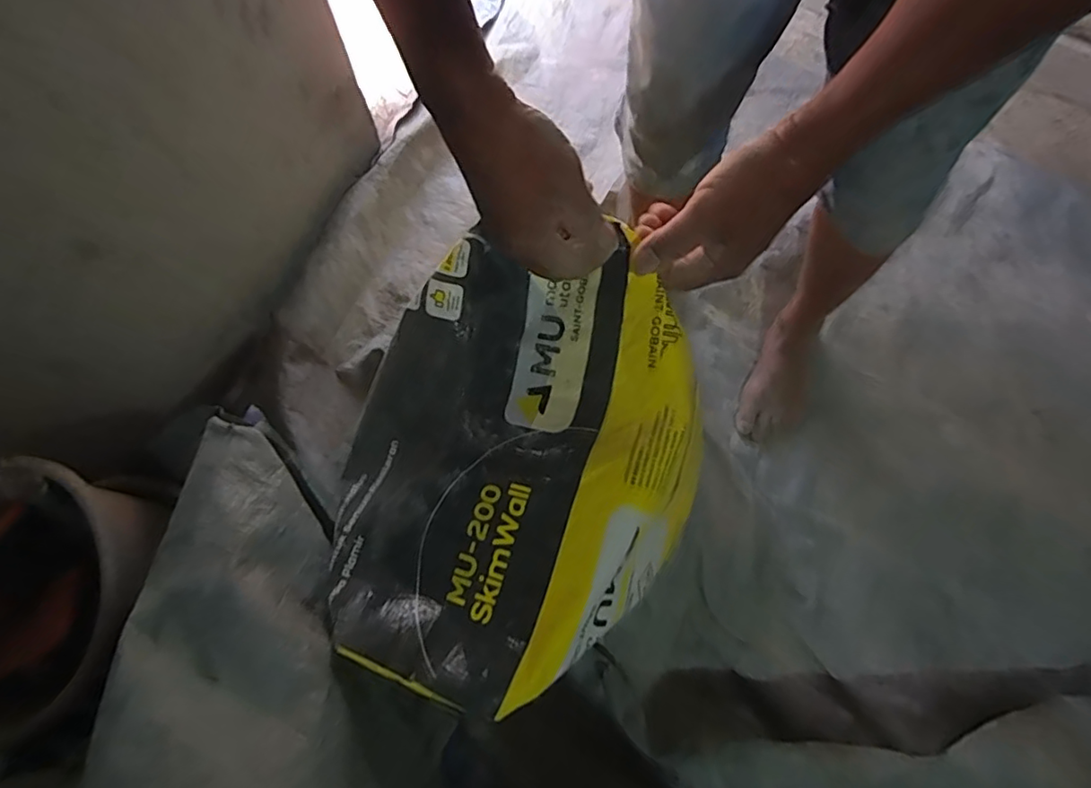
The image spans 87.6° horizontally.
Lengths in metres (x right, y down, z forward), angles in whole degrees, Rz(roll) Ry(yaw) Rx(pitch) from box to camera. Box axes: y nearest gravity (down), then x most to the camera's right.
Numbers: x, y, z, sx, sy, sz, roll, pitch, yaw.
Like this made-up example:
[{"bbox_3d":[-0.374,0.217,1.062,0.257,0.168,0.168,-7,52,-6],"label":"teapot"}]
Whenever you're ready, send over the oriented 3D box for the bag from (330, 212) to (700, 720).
[{"bbox_3d":[-0.030,0.051,0.412,0.246,0.094,0.295,18,73,4],"label":"bag"}]

